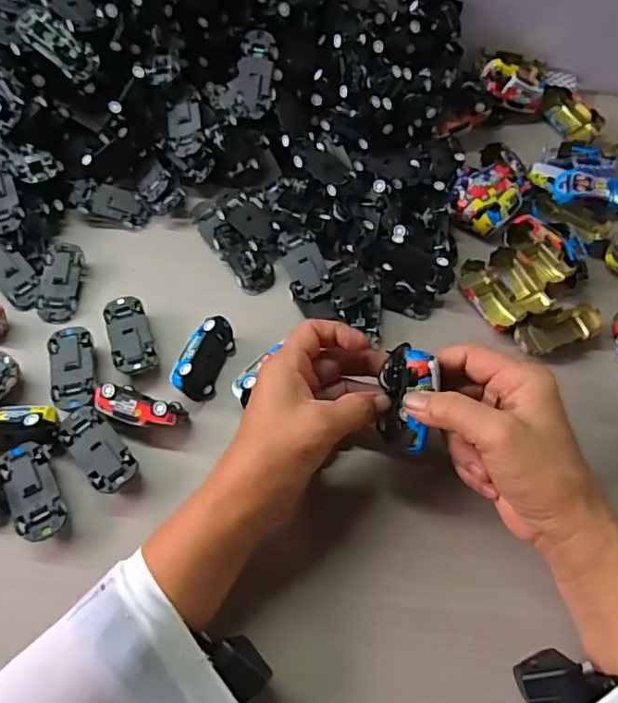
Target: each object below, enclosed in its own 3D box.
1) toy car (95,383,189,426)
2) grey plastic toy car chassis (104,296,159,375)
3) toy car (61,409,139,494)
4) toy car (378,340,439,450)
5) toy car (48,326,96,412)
[{"bbox_3d":[-0.114,0.038,0.375,0.057,0.028,0.026,18,63,8],"label":"toy car"},{"bbox_3d":[-0.131,-0.010,0.413,0.029,0.025,0.062,-18,64,-10],"label":"grey plastic toy car chassis"},{"bbox_3d":[-0.136,0.065,0.364,0.028,0.022,0.060,-39,69,-19],"label":"toy car"},{"bbox_3d":[0.060,0.026,0.334,0.029,0.041,0.062,1,69,0],"label":"toy car"},{"bbox_3d":[-0.165,0.012,0.394,0.029,0.021,0.065,-16,64,-9],"label":"toy car"}]

